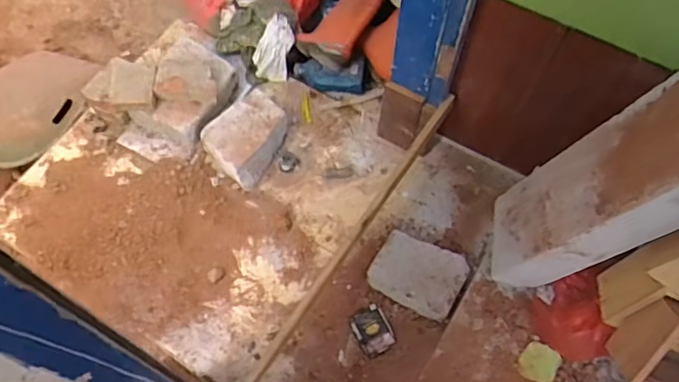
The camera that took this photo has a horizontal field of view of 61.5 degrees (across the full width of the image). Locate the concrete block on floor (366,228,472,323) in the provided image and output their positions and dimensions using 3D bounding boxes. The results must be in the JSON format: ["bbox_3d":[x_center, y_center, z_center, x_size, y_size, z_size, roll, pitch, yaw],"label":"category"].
[{"bbox_3d":[0.180,0.196,1.324,0.205,0.106,0.157,24,65,10],"label":"concrete block on floor"}]

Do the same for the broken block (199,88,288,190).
[{"bbox_3d":[-0.228,-0.135,1.459,0.182,0.104,0.229,41,69,17],"label":"broken block"}]

